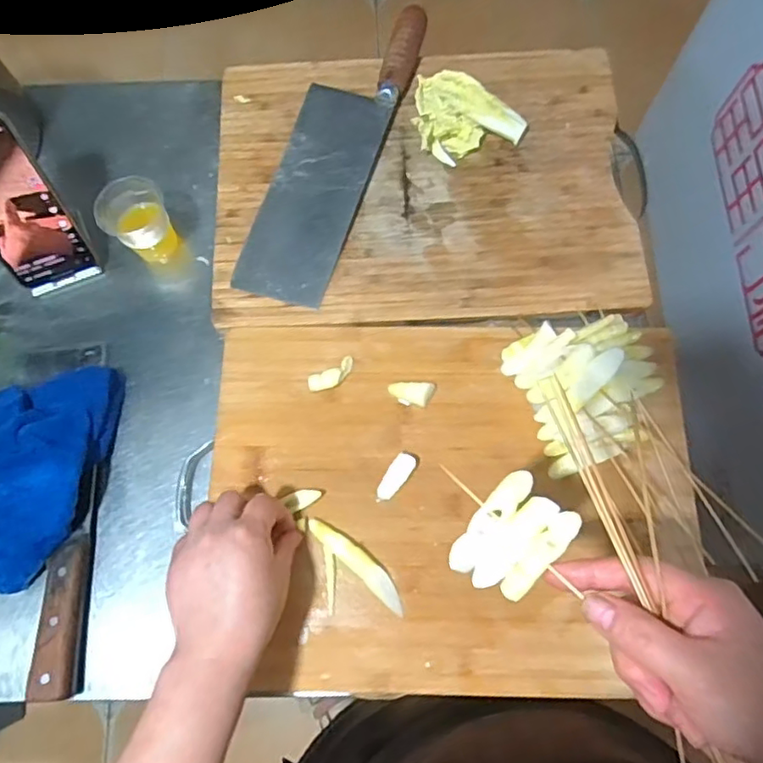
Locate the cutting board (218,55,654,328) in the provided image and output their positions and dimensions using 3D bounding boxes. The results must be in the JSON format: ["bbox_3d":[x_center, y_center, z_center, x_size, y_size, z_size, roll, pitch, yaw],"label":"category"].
[{"bbox_3d":[0.037,-0.192,0.569,0.391,0.023,0.287,-3,73,-1],"label":"cutting board"}]

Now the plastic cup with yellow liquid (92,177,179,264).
[{"bbox_3d":[-0.223,-0.146,0.552,0.060,0.072,0.057,0,73,0],"label":"plastic cup with yellow liquid"}]

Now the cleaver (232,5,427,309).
[{"bbox_3d":[-0.046,-0.227,0.570,0.087,0.031,0.318,19,73,6],"label":"cleaver"}]

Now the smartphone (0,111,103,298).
[{"bbox_3d":[-0.316,-0.146,0.512,0.073,0.159,0.013,-21,45,-6],"label":"smartphone"}]

